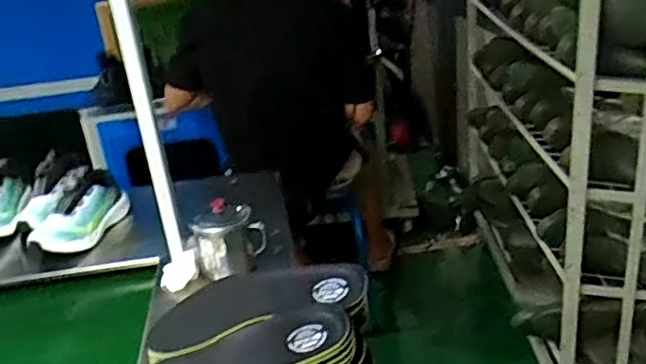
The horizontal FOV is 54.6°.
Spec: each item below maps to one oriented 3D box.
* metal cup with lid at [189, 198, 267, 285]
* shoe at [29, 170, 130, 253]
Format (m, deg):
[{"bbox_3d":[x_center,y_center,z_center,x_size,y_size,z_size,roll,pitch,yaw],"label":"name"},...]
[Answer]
[{"bbox_3d":[-0.156,0.092,1.044,0.109,0.100,0.085,-18,27,-24],"label":"metal cup with lid"},{"bbox_3d":[-0.467,0.055,1.194,0.089,0.093,0.209,2,26,18],"label":"shoe"}]

